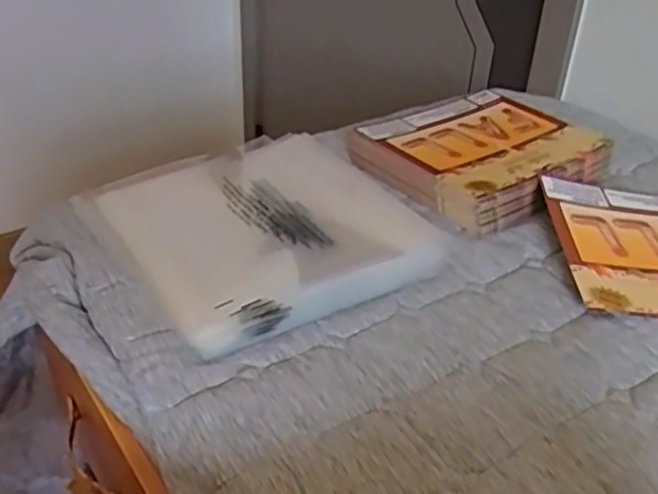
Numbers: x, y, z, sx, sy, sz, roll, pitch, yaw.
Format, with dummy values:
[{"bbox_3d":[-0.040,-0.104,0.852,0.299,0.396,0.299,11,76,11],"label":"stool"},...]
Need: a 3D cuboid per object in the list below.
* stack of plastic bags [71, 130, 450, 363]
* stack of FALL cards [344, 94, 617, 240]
[{"bbox_3d":[-0.059,-0.019,0.580,0.224,0.035,0.238,-22,40,-30],"label":"stack of plastic bags"},{"bbox_3d":[0.153,-0.093,0.689,0.206,0.038,0.178,-23,41,-32],"label":"stack of FALL cards"}]

